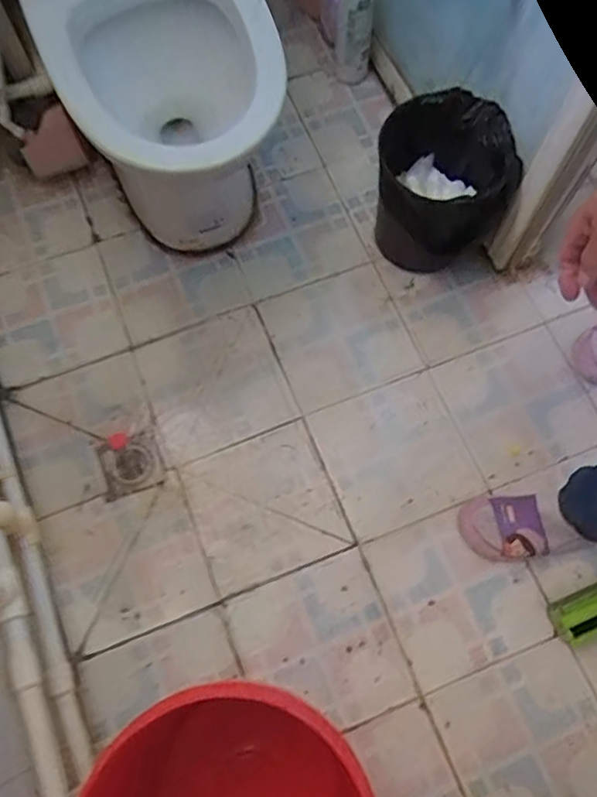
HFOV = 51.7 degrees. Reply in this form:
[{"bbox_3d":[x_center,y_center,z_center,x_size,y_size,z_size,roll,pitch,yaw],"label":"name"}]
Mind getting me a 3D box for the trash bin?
[{"bbox_3d":[0.256,-0.367,1.122,0.200,0.258,0.212,-21,72,-11],"label":"trash bin"}]

